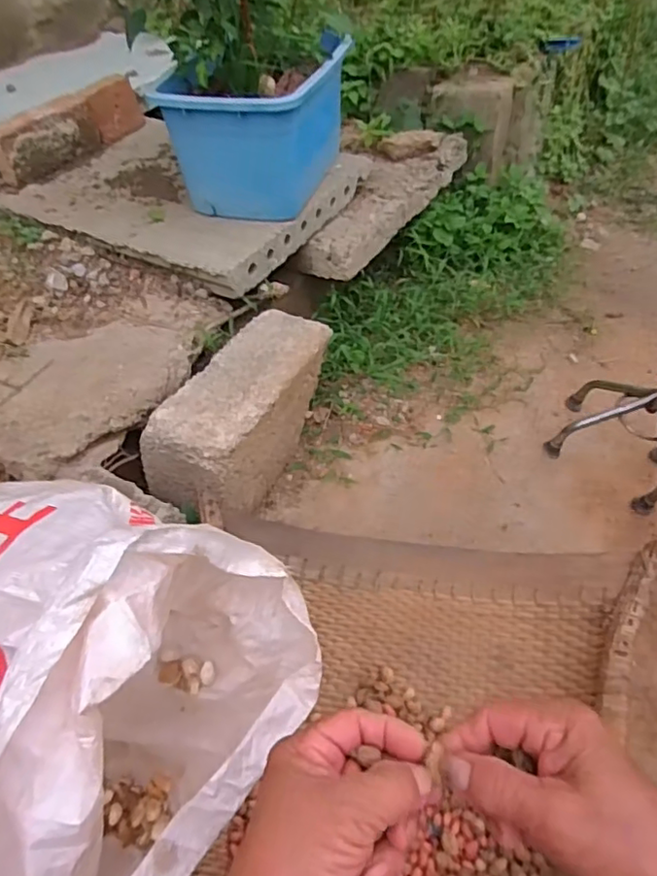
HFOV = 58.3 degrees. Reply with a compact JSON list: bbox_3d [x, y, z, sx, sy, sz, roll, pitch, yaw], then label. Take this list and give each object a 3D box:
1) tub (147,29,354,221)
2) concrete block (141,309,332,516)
[{"bbox_3d":[-0.128,-0.565,1.089,0.263,0.215,0.300,12,48,12],"label":"tub"},{"bbox_3d":[-0.131,-0.040,0.975,0.149,0.186,0.384,15,49,15],"label":"concrete block"}]

